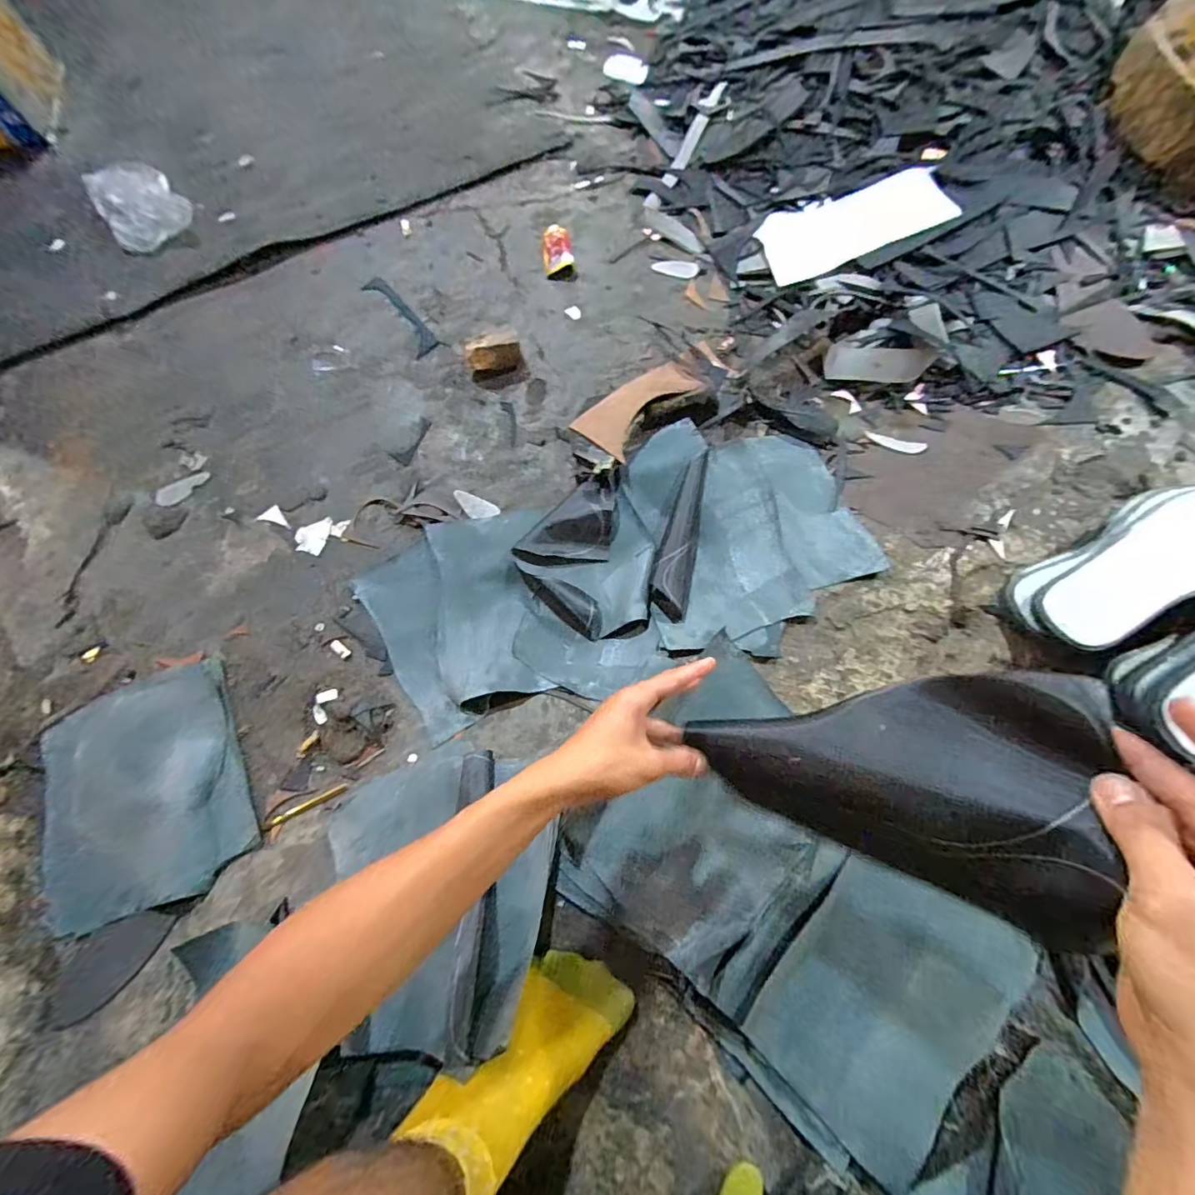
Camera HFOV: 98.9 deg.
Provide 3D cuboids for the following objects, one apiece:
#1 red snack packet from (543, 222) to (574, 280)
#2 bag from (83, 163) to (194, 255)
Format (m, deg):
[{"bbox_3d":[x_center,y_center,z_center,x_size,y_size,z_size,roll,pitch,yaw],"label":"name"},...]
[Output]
[{"bbox_3d":[-0.066,-0.565,0.835,0.047,0.027,0.090,-9,73,0],"label":"red snack packet"},{"bbox_3d":[-0.742,-0.640,0.832,0.124,0.061,0.126,-33,74,-8],"label":"bag"}]

